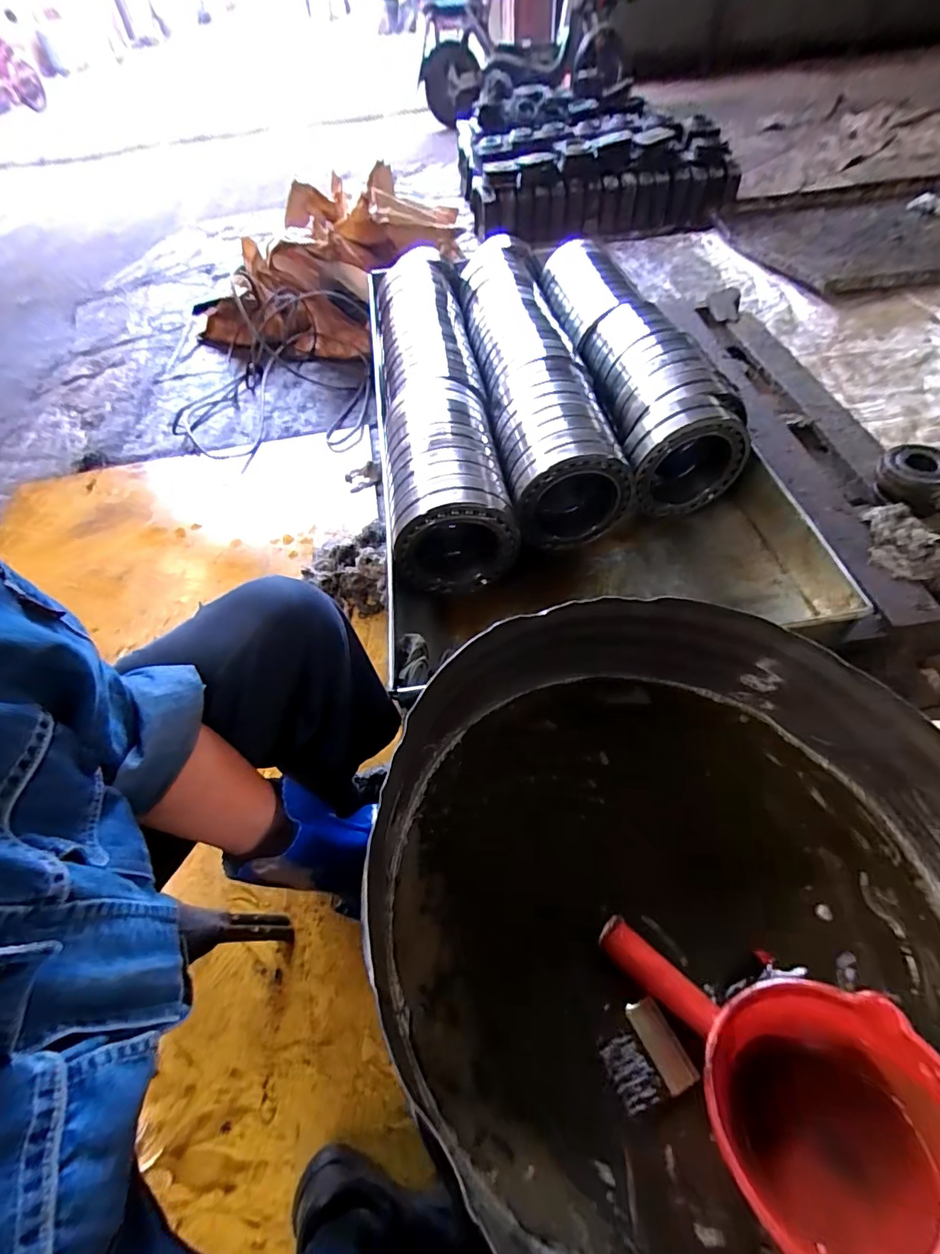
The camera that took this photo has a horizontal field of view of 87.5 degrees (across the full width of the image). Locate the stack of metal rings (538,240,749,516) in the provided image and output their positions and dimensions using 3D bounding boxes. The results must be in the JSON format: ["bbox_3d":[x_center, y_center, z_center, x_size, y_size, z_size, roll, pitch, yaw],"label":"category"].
[{"bbox_3d":[0.335,-0.587,1.099,0.218,0.225,0.767,-10,50,-2],"label":"stack of metal rings"}]

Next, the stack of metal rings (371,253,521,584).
[{"bbox_3d":[-0.093,-0.549,1.138,0.217,0.239,1.092,-9,56,-1],"label":"stack of metal rings"}]

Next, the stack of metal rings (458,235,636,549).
[{"bbox_3d":[0.110,-0.610,1.165,0.222,0.217,1.027,-10,50,-2],"label":"stack of metal rings"}]

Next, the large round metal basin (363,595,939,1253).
[{"bbox_3d":[0.199,0.230,0.452,0.546,0.161,0.535,-3,51,4],"label":"large round metal basin"}]

